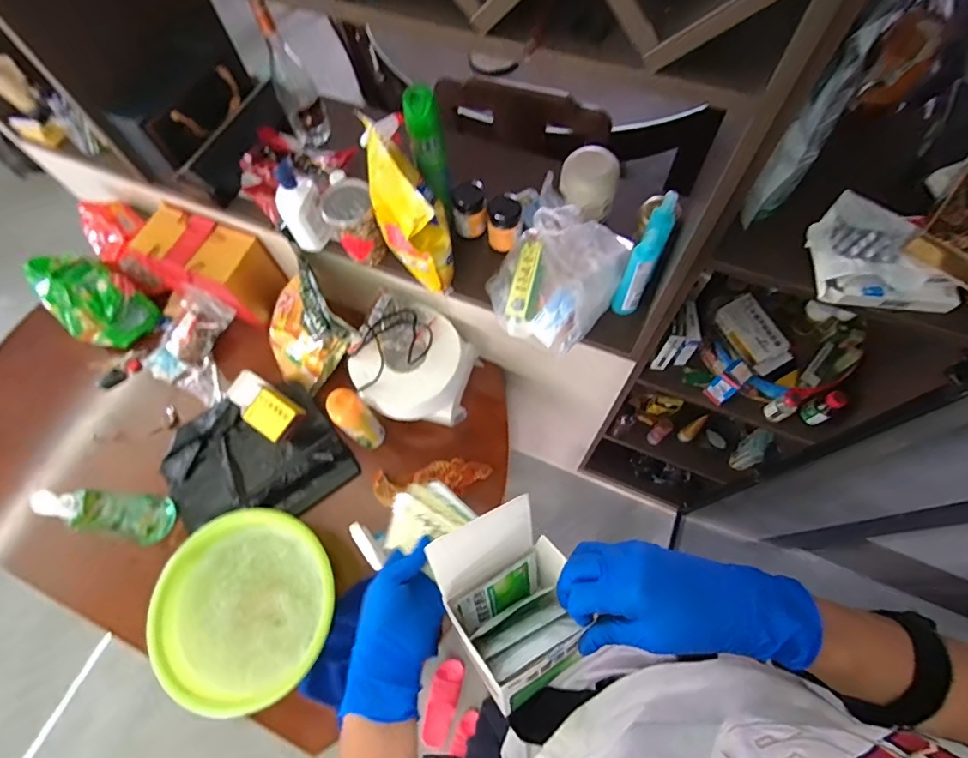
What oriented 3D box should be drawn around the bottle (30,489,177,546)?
[{"bbox_3d":[-0.703,0.257,0.945,0.056,0.287,0.094,11,68,8],"label":"bottle"}]

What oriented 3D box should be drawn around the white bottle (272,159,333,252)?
[{"bbox_3d":[-0.349,-0.330,0.948,0.063,0.153,0.087,16,69,9],"label":"white bottle"}]

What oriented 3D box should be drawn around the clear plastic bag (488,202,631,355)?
[{"bbox_3d":[0.120,-0.183,0.873,0.212,0.151,0.201,37,74,16],"label":"clear plastic bag"}]

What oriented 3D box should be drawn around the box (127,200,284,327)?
[{"bbox_3d":[-0.646,-0.262,1.168,0.276,0.174,0.154,17,69,10],"label":"box"}]

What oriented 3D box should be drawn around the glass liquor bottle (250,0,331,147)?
[{"bbox_3d":[-0.398,-0.620,1.021,0.084,0.262,0.085,-21,68,-6],"label":"glass liquor bottle"}]

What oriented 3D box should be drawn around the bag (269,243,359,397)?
[{"bbox_3d":[-0.406,-0.111,1.088,0.226,0.252,0.058,51,34,8],"label":"bag"}]

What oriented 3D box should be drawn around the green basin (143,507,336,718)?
[{"bbox_3d":[-0.443,0.422,0.926,0.323,0.058,0.327,-38,70,-12],"label":"green basin"}]

